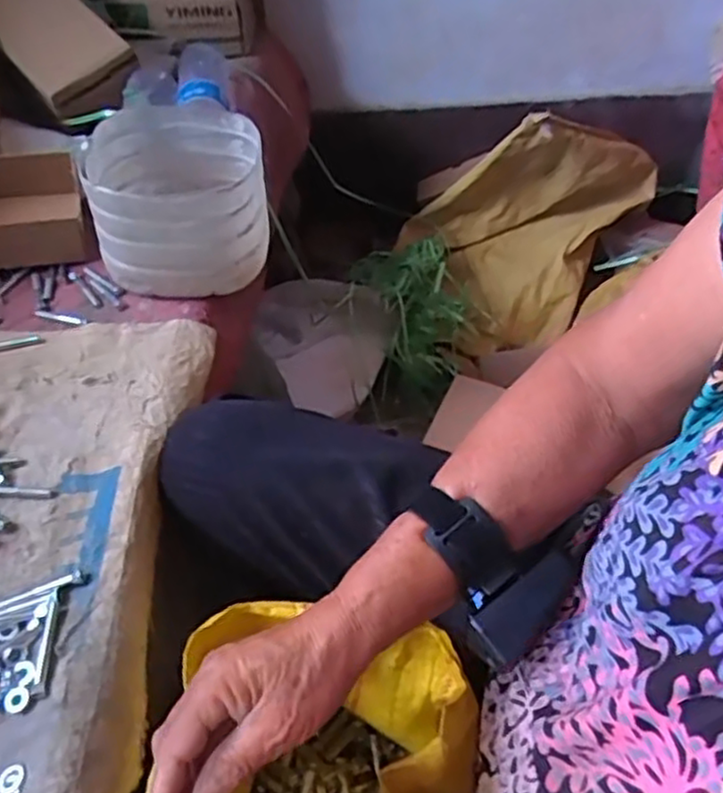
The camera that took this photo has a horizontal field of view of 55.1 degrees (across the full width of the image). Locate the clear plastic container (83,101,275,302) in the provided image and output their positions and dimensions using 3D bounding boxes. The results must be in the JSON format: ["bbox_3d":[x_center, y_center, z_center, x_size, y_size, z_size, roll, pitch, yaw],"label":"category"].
[{"bbox_3d":[-0.173,-0.189,0.671,0.161,0.109,0.175,-12,50,-6],"label":"clear plastic container"}]

